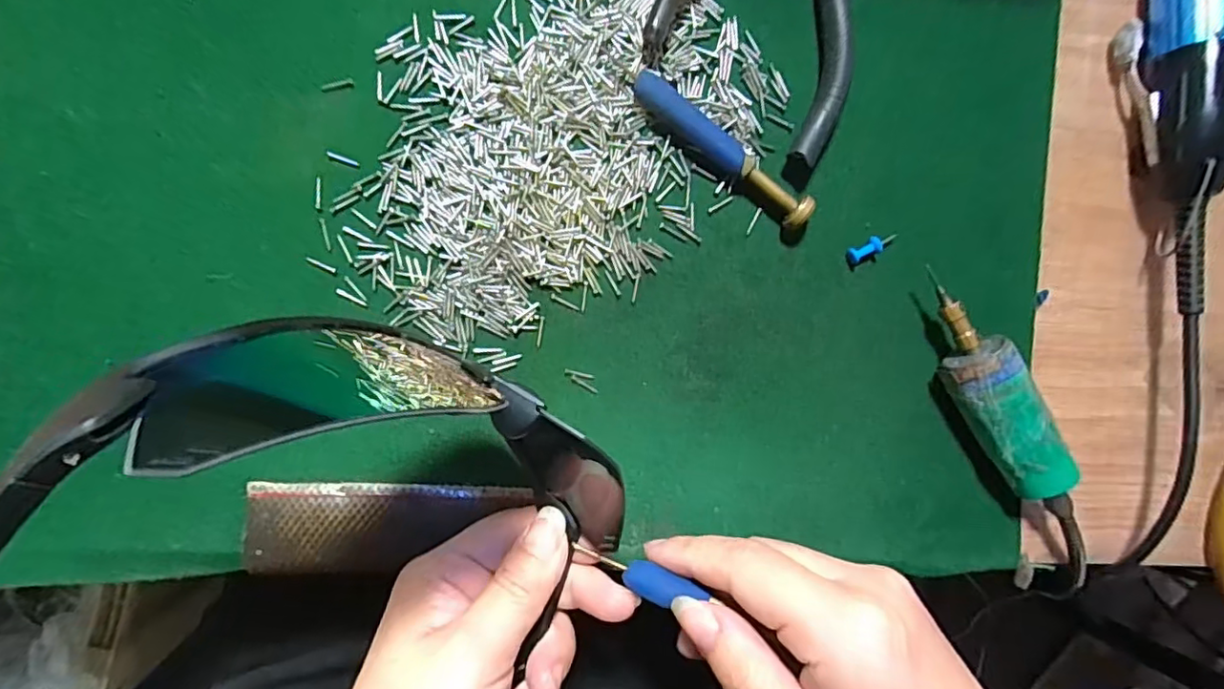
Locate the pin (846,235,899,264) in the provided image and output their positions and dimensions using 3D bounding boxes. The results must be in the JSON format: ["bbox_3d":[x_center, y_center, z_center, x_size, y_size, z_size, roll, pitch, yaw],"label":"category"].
[{"bbox_3d":[0.111,-0.041,0.253,0.023,0.006,0.008,-27,94,-6],"label":"pin"}]

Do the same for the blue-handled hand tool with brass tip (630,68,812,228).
[{"bbox_3d":[0.044,-0.077,0.240,0.085,0.013,0.014,36,87,-6],"label":"blue-handled hand tool with brass tip"}]

